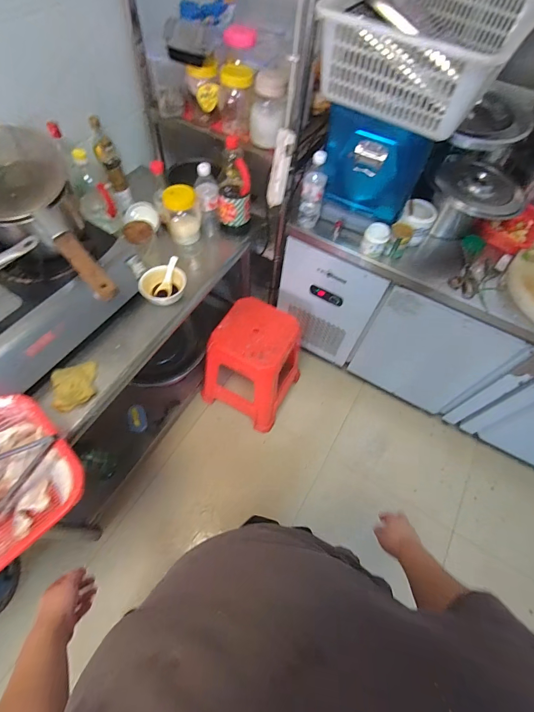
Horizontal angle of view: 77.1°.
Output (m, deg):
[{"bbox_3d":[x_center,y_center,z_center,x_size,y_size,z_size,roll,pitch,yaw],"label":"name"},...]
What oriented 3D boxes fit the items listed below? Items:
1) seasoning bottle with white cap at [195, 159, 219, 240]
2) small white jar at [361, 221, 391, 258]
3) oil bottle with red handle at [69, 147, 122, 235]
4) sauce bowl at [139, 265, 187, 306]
[{"bbox_3d":[-0.184,-0.484,1.048,0.069,0.232,0.063,-4,61,-6],"label":"seasoning bottle with white cap"},{"bbox_3d":[0.329,-0.351,1.023,0.071,0.094,0.062,22,61,9],"label":"small white jar"},{"bbox_3d":[-0.498,-0.464,0.951,0.087,0.220,0.119,-27,65,-18],"label":"oil bottle with red handle"},{"bbox_3d":[-0.296,-0.200,0.966,0.119,0.056,0.125,2,60,-3],"label":"sauce bowl"}]

